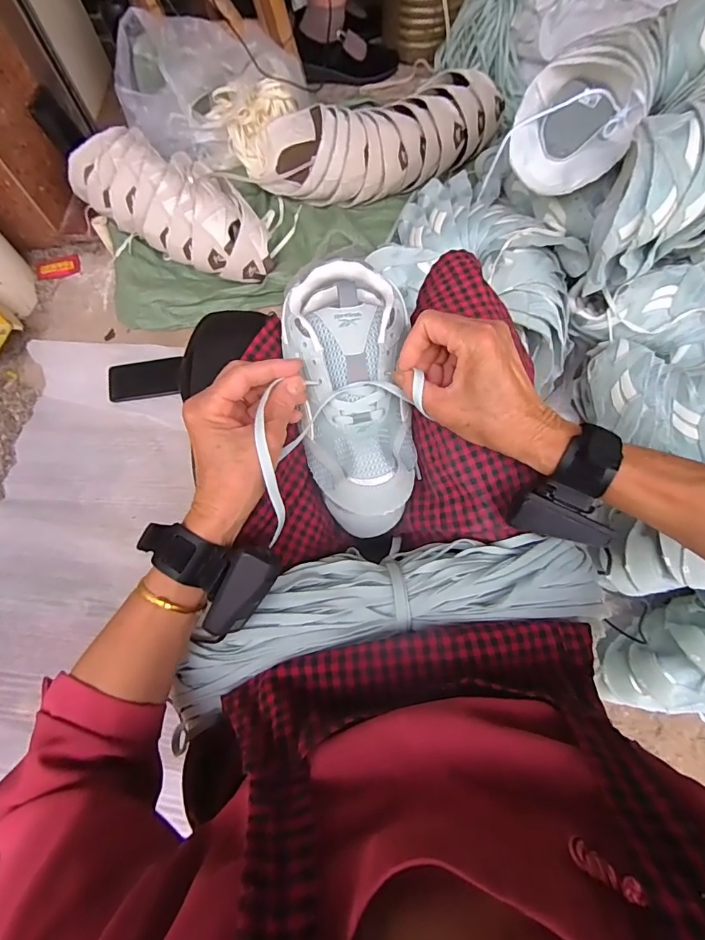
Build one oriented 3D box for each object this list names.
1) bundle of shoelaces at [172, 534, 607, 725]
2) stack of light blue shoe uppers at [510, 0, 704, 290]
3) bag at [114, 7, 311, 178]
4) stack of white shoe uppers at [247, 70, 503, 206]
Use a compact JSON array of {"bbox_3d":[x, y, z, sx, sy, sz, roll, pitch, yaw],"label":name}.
[{"bbox_3d":[0.024,0.111,0.366,0.360,0.064,0.090,-13,69,-2],"label":"bundle of shoelaces"},{"bbox_3d":[0.436,-0.470,0.673,0.355,0.193,0.317,-31,71,-8],"label":"stack of light blue shoe uppers"},{"bbox_3d":[-0.294,-0.771,0.906,0.392,0.173,0.200,11,71,7],"label":"bag"},{"bbox_3d":[0.036,-0.640,0.874,0.493,0.107,0.181,-9,69,0],"label":"stack of white shoe uppers"}]

